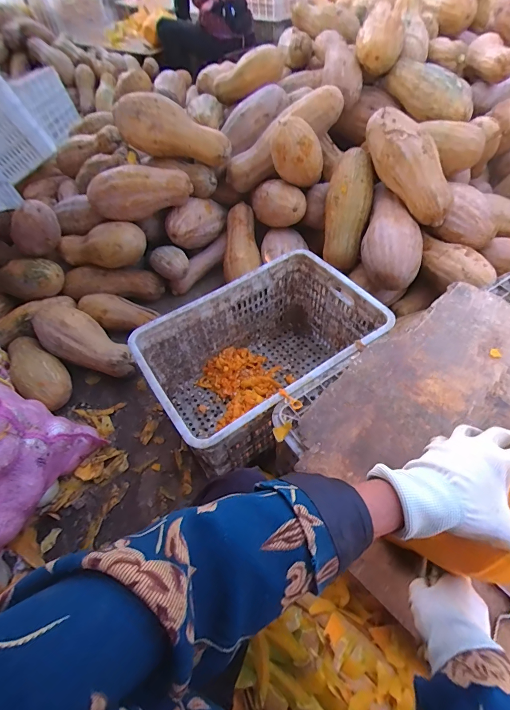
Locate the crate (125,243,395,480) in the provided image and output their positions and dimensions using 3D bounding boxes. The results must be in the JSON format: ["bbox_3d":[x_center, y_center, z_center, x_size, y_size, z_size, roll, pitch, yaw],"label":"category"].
[{"bbox_3d":[0.023,0.026,0.887,0.517,0.282,0.343,-32,57,-17],"label":"crate"}]

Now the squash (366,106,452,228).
[{"bbox_3d":[0.424,-0.514,0.956,0.110,0.110,0.345,-28,87,-15],"label":"squash"}]

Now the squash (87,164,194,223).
[{"bbox_3d":[-0.355,-0.512,1.086,0.294,0.137,0.121,-30,56,-16],"label":"squash"}]

